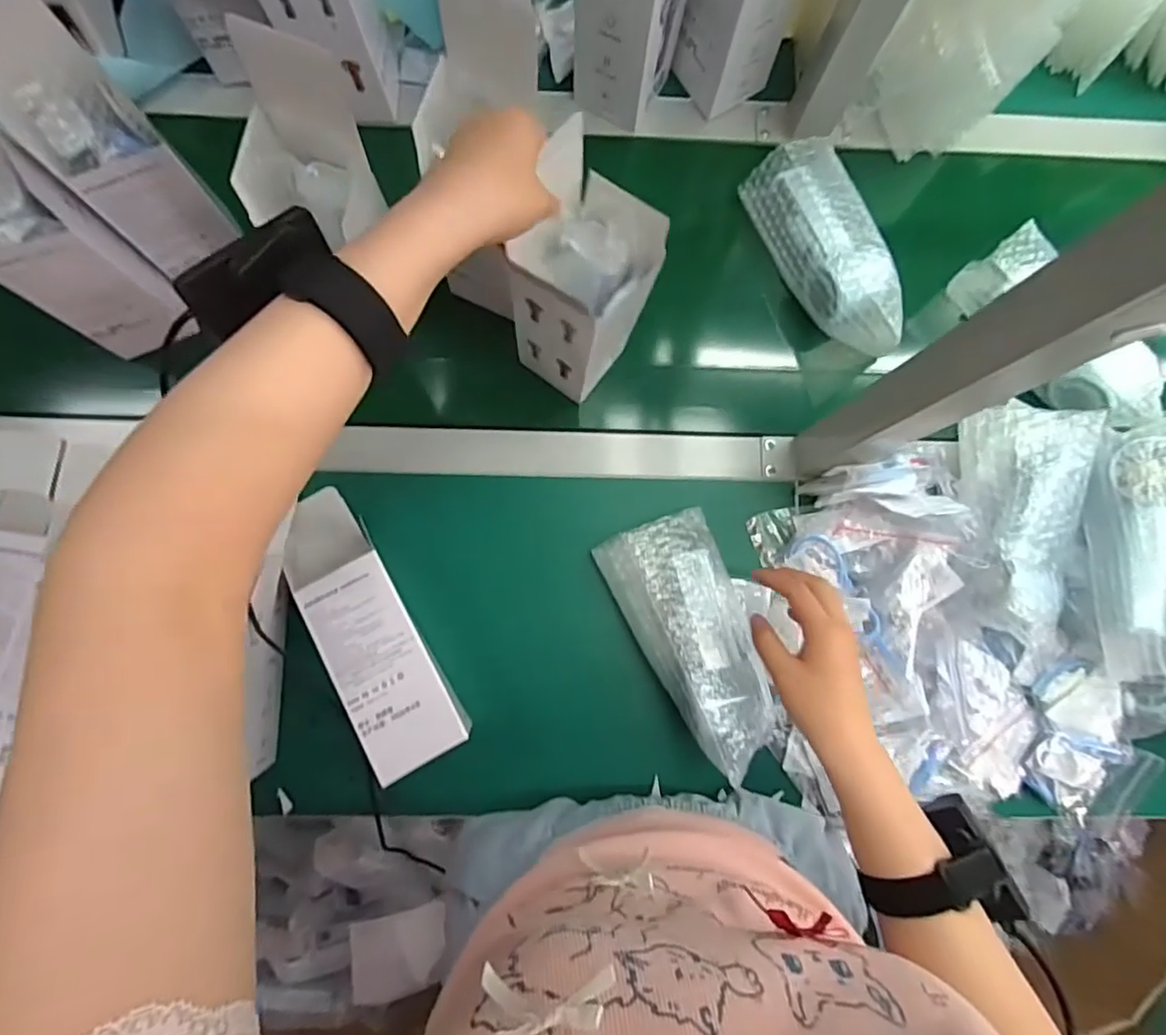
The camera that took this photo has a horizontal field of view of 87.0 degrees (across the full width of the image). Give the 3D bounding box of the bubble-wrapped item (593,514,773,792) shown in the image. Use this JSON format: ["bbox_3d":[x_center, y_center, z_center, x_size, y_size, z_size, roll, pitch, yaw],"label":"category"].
[{"bbox_3d":[0.096,0.096,0.509,0.094,0.060,0.199,-24,85,-5],"label":"bubble-wrapped item"}]

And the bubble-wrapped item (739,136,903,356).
[{"bbox_3d":[0.229,-0.244,0.563,0.076,0.068,0.206,-23,84,-5],"label":"bubble-wrapped item"}]

